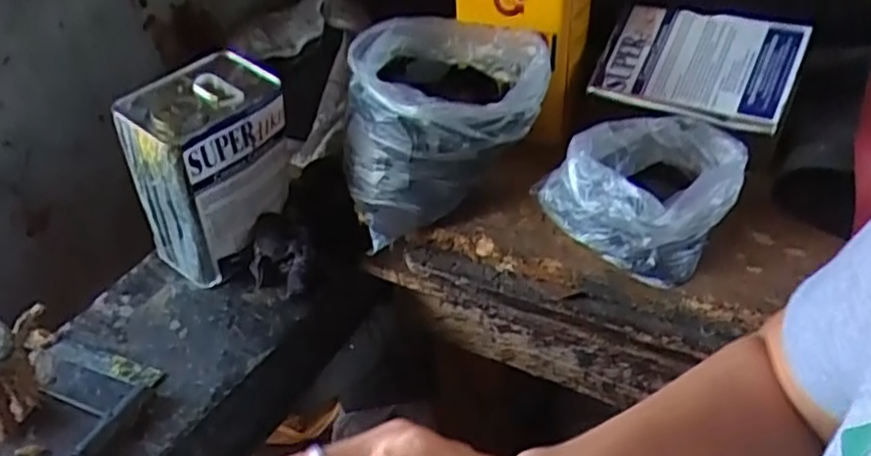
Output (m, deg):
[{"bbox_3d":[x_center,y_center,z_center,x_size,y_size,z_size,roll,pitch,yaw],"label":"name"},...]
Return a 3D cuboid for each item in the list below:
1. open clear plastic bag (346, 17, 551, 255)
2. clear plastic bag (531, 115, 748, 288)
[{"bbox_3d":[0.015,-0.135,0.802,0.223,0.176,0.251,-2,36,8],"label":"open clear plastic bag"},{"bbox_3d":[0.235,-0.054,0.754,0.174,0.113,0.205,18,43,32],"label":"clear plastic bag"}]

